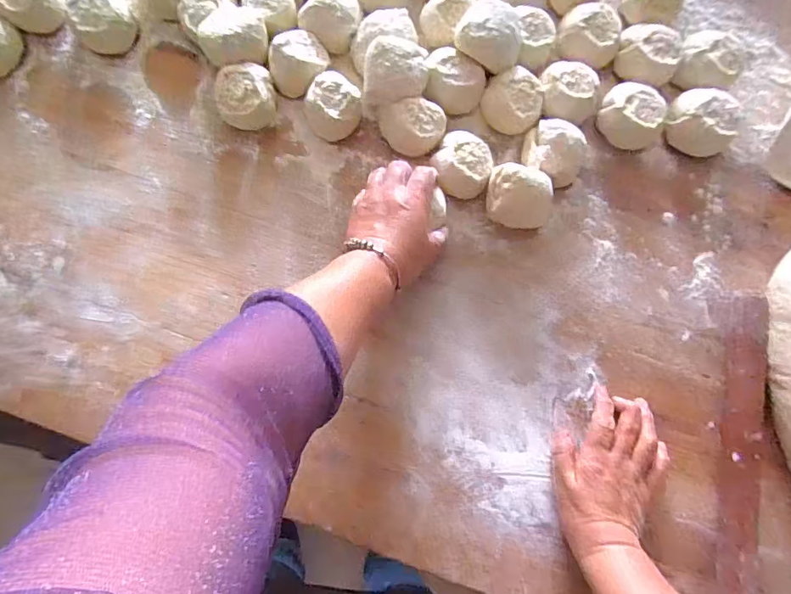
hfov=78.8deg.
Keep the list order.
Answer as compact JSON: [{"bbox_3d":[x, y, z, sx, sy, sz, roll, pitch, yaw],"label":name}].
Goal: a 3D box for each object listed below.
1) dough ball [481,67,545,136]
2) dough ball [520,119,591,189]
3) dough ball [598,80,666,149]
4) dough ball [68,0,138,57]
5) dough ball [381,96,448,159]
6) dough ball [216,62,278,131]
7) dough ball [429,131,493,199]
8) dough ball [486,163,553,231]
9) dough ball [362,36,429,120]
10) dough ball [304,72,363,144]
[{"bbox_3d":[0.130,-0.217,0.538,0.065,0.041,0.060,0,78,0],"label":"dough ball"},{"bbox_3d":[0.172,-0.157,0.527,0.069,0.042,0.064,0,78,0],"label":"dough ball"},{"bbox_3d":[0.260,-0.200,0.536,0.057,0.044,0.073,-42,81,-8],"label":"dough ball"},{"bbox_3d":[-0.329,-0.316,0.549,0.058,0.044,0.063,0,78,0],"label":"dough ball"},{"bbox_3d":[0.017,-0.182,0.529,0.074,0.047,0.055,2,78,0],"label":"dough ball"},{"bbox_3d":[-0.167,-0.219,0.535,0.064,0.043,0.070,0,78,0],"label":"dough ball"},{"bbox_3d":[0.071,-0.139,0.524,0.063,0.041,0.061,0,78,0],"label":"dough ball"},{"bbox_3d":[0.131,-0.104,0.512,0.071,0.058,0.055,15,78,3],"label":"dough ball"},{"bbox_3d":[-0.001,-0.238,0.526,0.070,0.074,0.059,0,78,0],"label":"dough ball"},{"bbox_3d":[-0.068,-0.210,0.531,0.057,0.050,0.052,0,78,0],"label":"dough ball"}]

